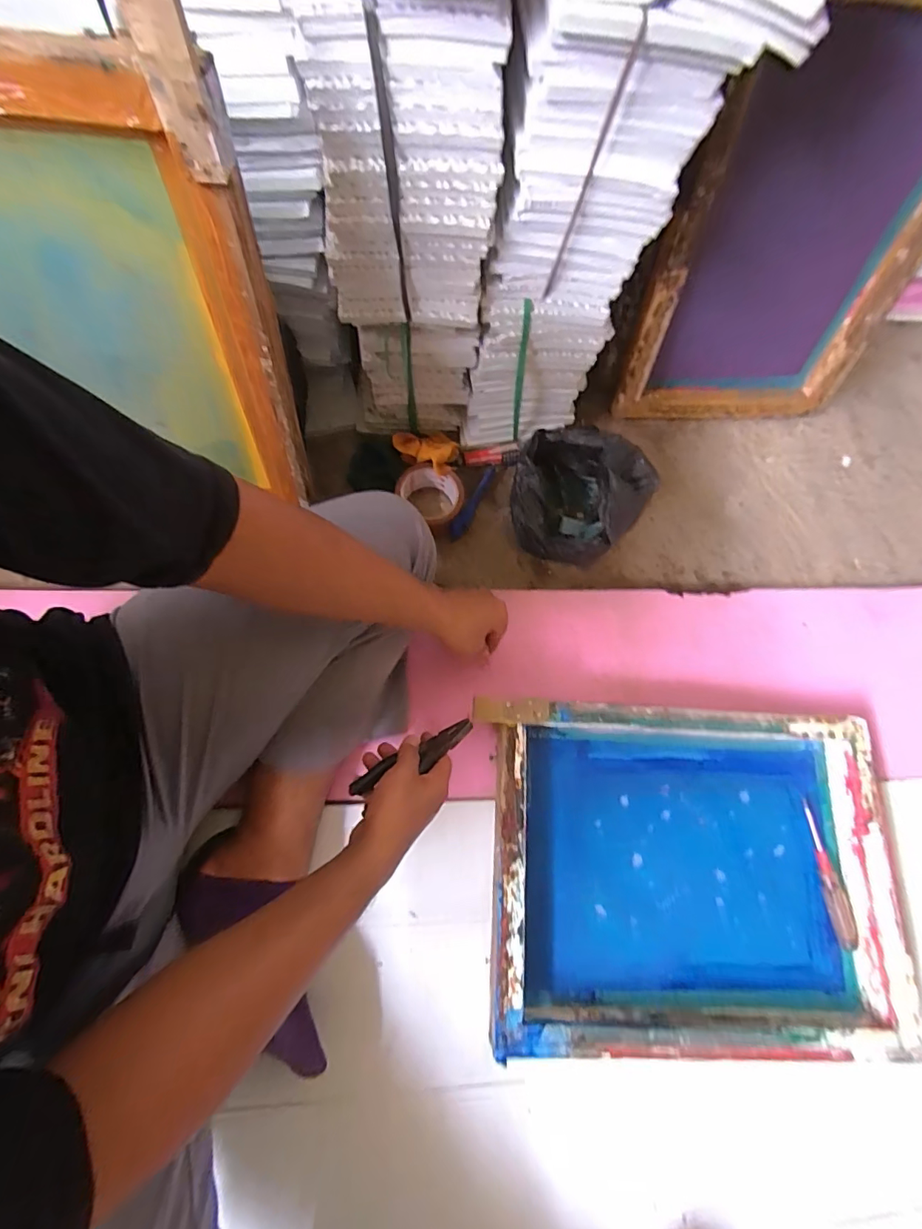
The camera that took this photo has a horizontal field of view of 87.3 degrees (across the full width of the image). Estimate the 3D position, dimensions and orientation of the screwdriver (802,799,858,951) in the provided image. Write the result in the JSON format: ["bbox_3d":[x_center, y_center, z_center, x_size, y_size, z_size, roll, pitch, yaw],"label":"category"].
[{"bbox_3d":[0.446,0.313,0.586,0.018,0.014,0.156,-3,72,-4],"label":"screwdriver"}]

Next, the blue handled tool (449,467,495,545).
[{"bbox_3d":[0.021,-0.176,0.753,0.020,0.030,0.137,29,73,7],"label":"blue handled tool"}]

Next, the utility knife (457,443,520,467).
[{"bbox_3d":[0.045,-0.247,0.759,0.098,0.019,0.029,-10,72,-6],"label":"utility knife"}]

